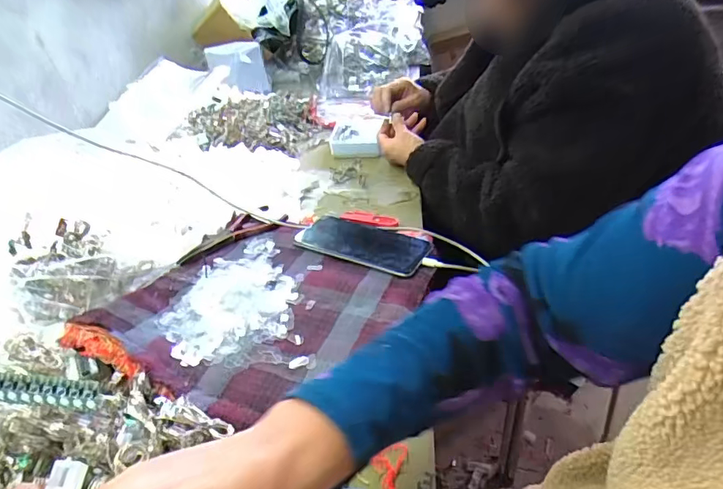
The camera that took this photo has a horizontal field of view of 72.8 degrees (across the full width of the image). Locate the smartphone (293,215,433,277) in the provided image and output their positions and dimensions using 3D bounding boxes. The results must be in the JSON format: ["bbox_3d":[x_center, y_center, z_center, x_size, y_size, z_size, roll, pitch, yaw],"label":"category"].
[{"bbox_3d":[0.001,-0.004,0.605,0.164,0.010,0.079,15,41,27],"label":"smartphone"}]

